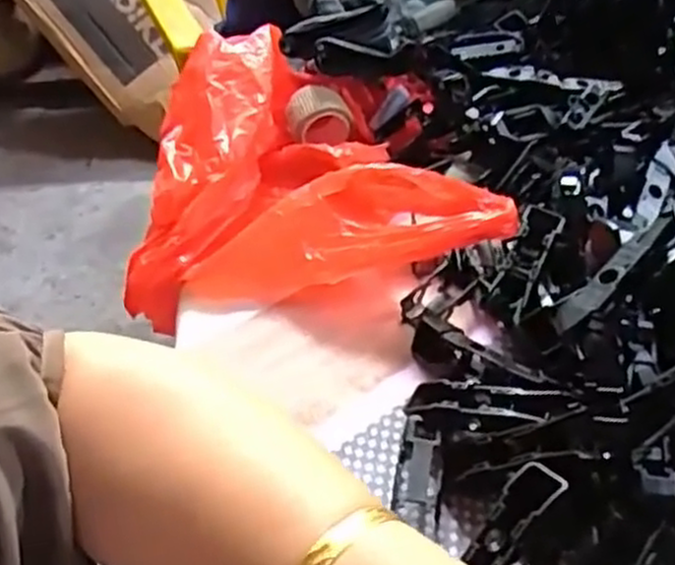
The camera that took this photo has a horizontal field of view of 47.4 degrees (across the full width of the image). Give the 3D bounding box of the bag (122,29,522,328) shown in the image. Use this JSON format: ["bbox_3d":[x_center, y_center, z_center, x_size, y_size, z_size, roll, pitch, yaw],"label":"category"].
[{"bbox_3d":[-0.017,-0.066,0.412,0.179,0.063,0.170,-5,45,1],"label":"bag"}]

